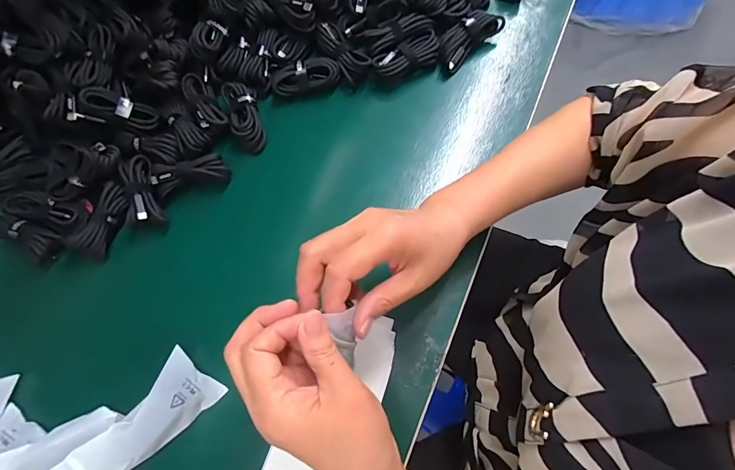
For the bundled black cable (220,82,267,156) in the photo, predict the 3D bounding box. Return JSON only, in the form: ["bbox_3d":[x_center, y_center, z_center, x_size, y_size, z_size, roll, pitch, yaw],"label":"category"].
[{"bbox_3d":[-0.134,-0.130,0.432,0.031,0.023,0.077,-21,87,-4],"label":"bundled black cable"}]

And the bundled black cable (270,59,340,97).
[{"bbox_3d":[-0.068,-0.176,0.443,0.075,0.020,0.032,-11,118,-1],"label":"bundled black cable"}]

